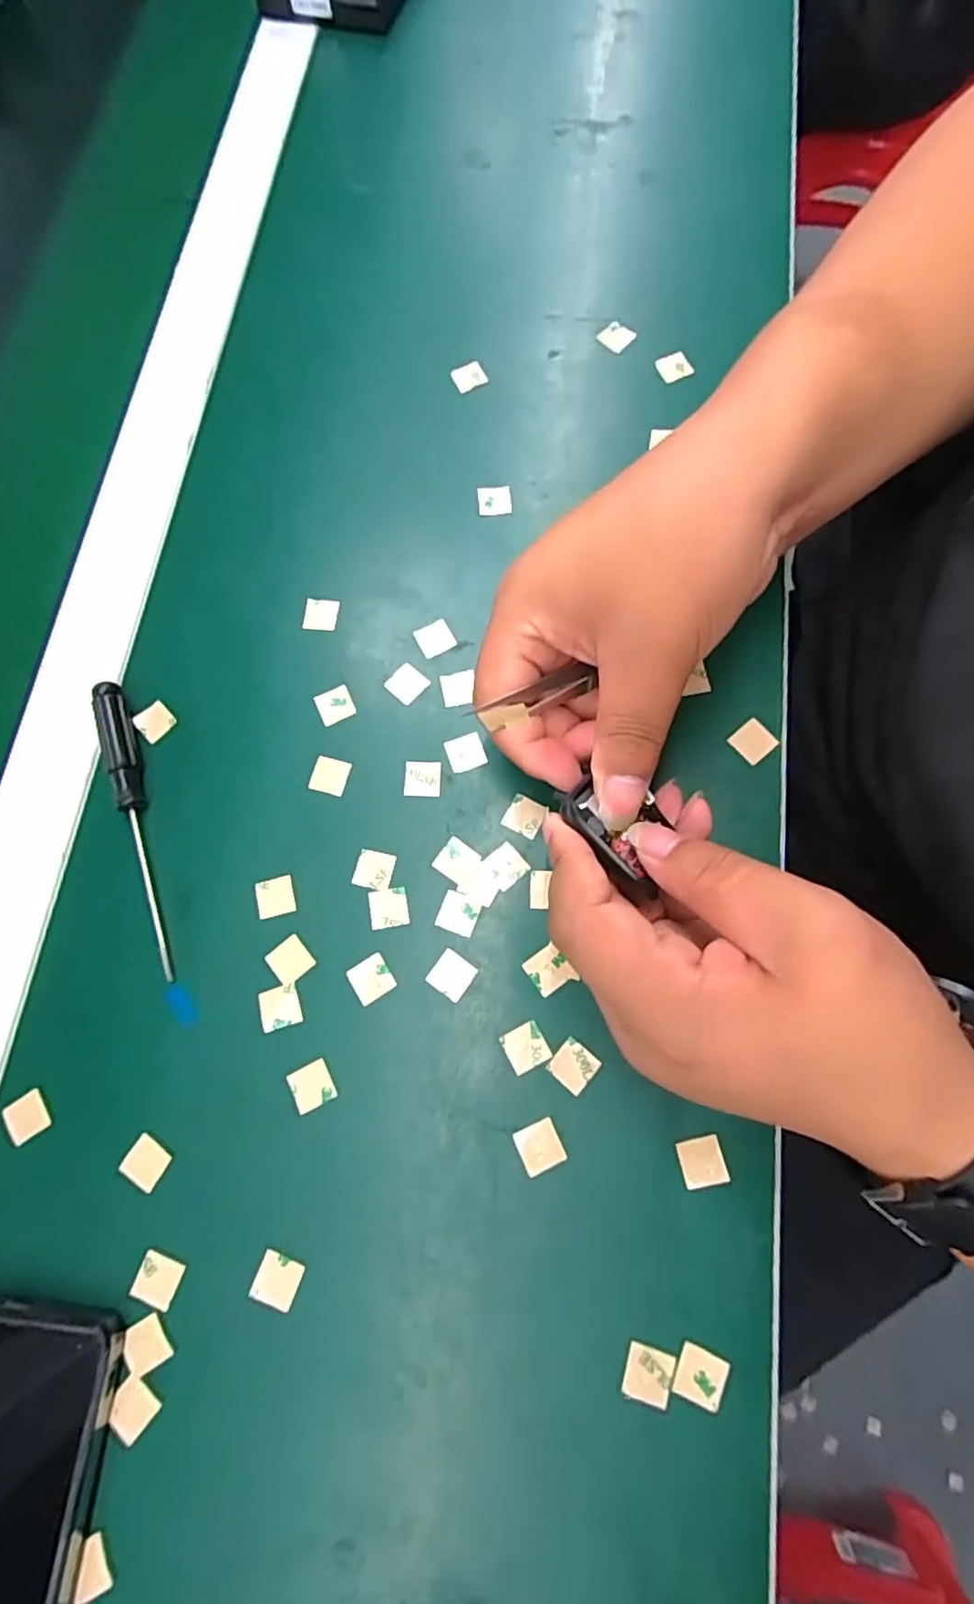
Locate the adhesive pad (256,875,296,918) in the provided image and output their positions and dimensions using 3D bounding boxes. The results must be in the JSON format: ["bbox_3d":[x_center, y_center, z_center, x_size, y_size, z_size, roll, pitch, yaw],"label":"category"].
[{"bbox_3d":[-0.088,0.039,0.266,0.015,0.004,0.016,-14,75,-2],"label":"adhesive pad"}]

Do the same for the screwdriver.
[{"bbox_3d":[-0.149,0.009,0.271,0.011,0.013,0.131,-17,75,-3],"label":"screwdriver"}]

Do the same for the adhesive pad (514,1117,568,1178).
[{"bbox_3d":[0.019,0.126,0.235,0.016,0.004,0.016,-24,74,-3],"label":"adhesive pad"}]

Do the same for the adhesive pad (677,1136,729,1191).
[{"bbox_3d":[0.077,0.128,0.229,0.015,0.004,0.015,-14,74,0],"label":"adhesive pad"}]

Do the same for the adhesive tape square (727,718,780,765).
[{"bbox_3d":[0.113,-0.026,0.270,0.016,0.004,0.015,-41,78,-9],"label":"adhesive tape square"}]

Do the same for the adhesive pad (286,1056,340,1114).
[{"bbox_3d":[-0.067,0.109,0.245,0.016,0.004,0.015,-28,74,-4],"label":"adhesive pad"}]

